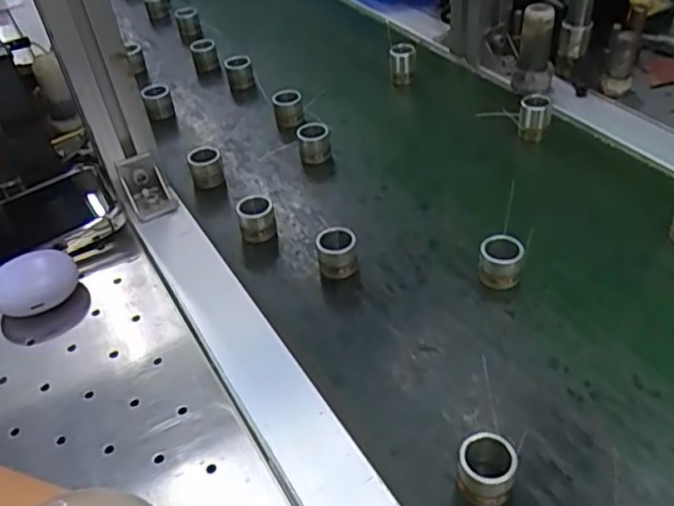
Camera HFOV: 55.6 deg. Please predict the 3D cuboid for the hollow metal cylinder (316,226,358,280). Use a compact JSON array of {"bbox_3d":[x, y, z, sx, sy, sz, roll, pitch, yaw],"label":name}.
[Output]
[{"bbox_3d":[0.000,-0.001,0.403,0.023,0.026,0.022,-5,42,1],"label":"hollow metal cylinder"}]

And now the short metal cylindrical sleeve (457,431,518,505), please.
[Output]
[{"bbox_3d":[0.067,0.099,0.290,0.023,0.026,0.024,-3,42,3],"label":"short metal cylindrical sleeve"}]

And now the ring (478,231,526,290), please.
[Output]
[{"bbox_3d":[0.099,0.005,0.387,0.025,0.027,0.020,6,43,13],"label":"ring"}]

